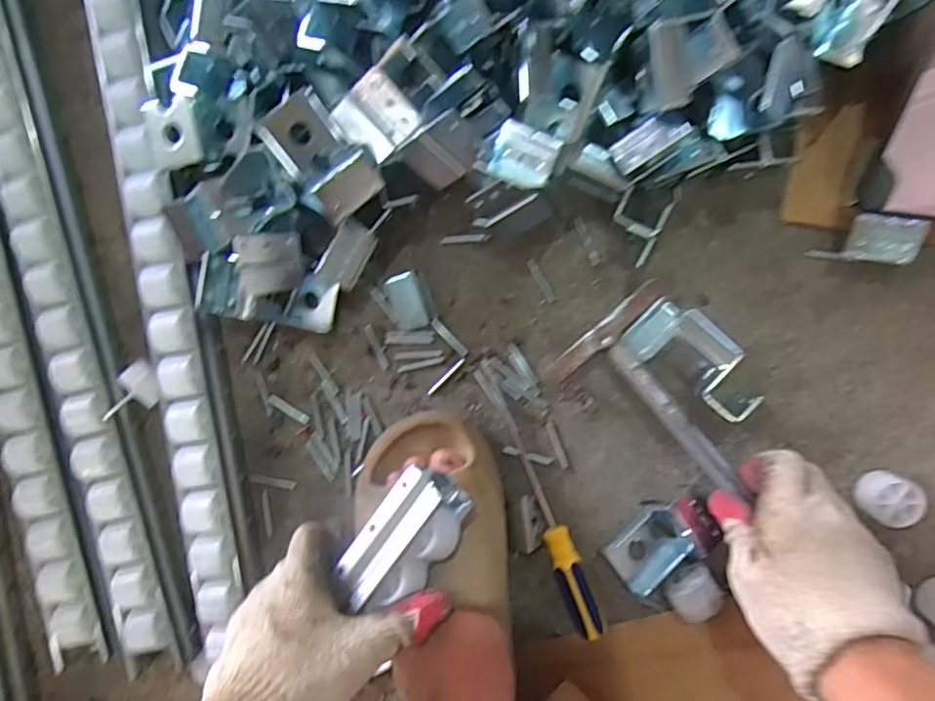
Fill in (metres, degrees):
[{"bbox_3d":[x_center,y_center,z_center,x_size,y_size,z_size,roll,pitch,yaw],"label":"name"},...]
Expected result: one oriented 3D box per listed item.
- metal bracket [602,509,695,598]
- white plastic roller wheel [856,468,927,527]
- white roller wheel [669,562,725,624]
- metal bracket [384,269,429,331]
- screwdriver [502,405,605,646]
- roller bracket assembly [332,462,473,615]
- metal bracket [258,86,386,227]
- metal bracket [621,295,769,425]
[{"bbox_3d":[0.139,0.150,0.442,0.041,0.027,0.062,44,95,4],"label":"metal bracket"},{"bbox_3d":[0.306,0.107,0.423,0.035,0.026,0.034,0,91,6],"label":"white plastic roller wheel"},{"bbox_3d":[0.171,0.182,0.434,0.036,0.023,0.027,-35,88,6],"label":"white roller wheel"},{"bbox_3d":[-0.048,-0.039,0.466,0.029,0.009,0.045,-19,89,6],"label":"metal bracket"},{"bbox_3d":[0.065,0.131,0.448,0.024,0.022,0.178,-19,89,6],"label":"screwdriver"},{"bbox_3d":[-0.041,0.126,0.387,0.053,0.046,0.090,38,95,4],"label":"roller bracket assembly"},{"bbox_3d":[-0.102,-0.135,0.413,0.052,0.049,0.086,-43,87,6],"label":"metal bracket"},{"bbox_3d":[0.166,0.008,0.426,0.096,0.045,0.049,43,95,4],"label":"metal bracket"}]

